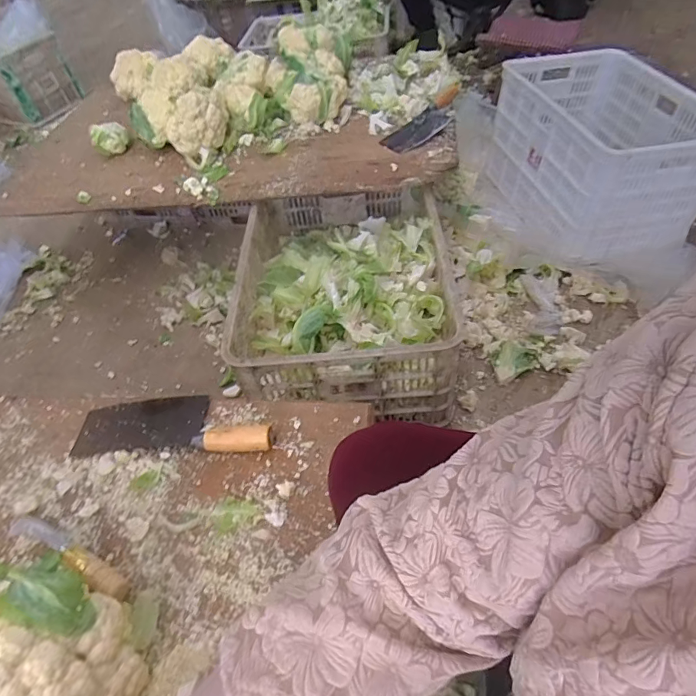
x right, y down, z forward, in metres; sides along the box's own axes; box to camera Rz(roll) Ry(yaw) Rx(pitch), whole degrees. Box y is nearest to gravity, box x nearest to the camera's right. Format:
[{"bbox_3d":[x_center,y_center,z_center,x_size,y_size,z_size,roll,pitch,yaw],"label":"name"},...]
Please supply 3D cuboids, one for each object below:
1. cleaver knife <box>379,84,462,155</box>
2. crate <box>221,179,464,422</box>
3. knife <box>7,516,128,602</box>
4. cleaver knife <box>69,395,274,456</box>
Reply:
[{"bbox_3d":[0.210,-0.577,1.127,0.099,0.026,0.309,36,72,30],"label":"cleaver knife"},{"bbox_3d":[-0.009,-0.141,0.996,0.412,0.210,0.569,-5,49,3],"label":"crate"},{"bbox_3d":[-0.308,0.224,0.494,0.184,0.025,0.026,19,54,21],"label":"knife"},{"bbox_3d":[-0.226,0.095,0.593,0.262,0.028,0.086,-2,50,5],"label":"cleaver knife"}]

